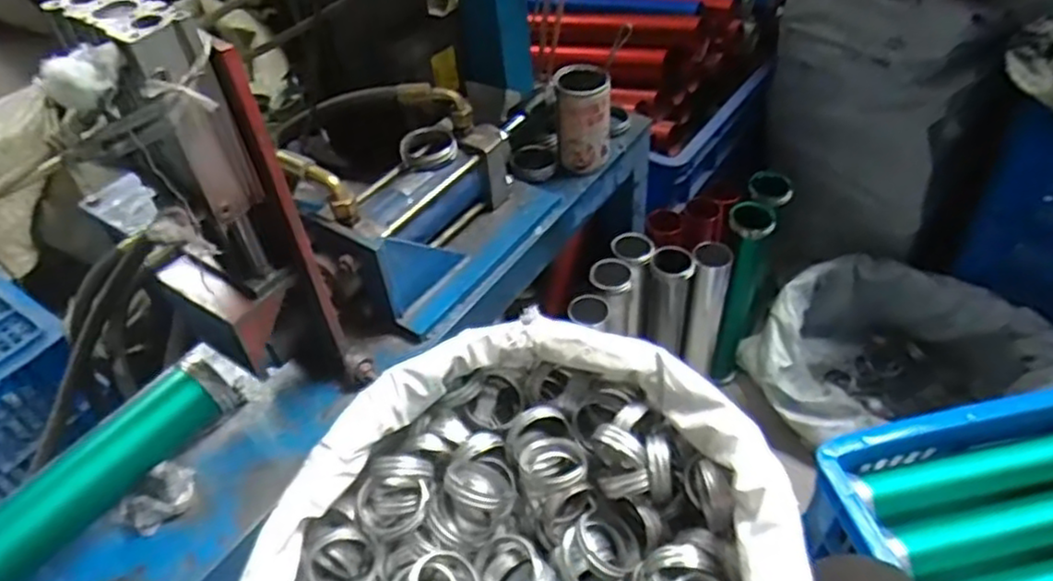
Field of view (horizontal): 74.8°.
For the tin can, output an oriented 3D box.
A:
[{"bbox_3d":[0.069,-0.204,0.820,0.063,0.108,0.061,-3,46,3],"label":"tin can"}]

